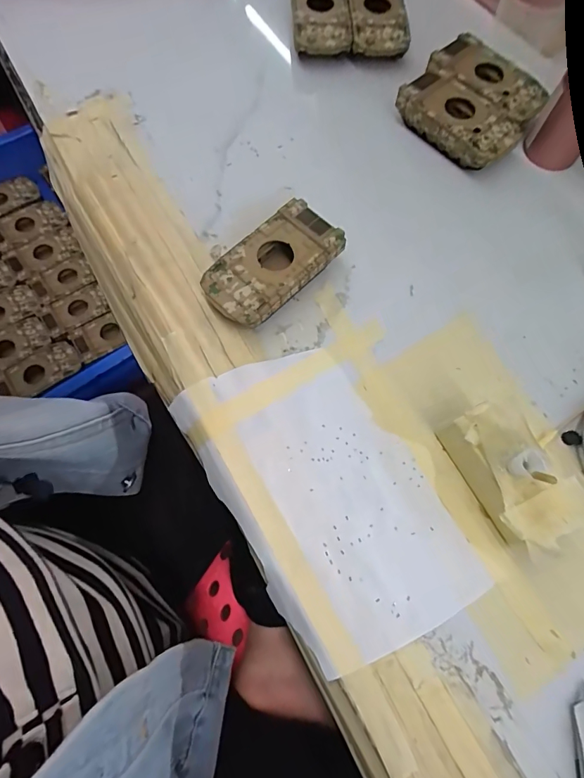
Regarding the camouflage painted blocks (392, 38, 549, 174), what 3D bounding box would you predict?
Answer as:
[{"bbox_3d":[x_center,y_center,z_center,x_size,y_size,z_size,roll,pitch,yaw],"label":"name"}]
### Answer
[{"bbox_3d":[0.149,-0.234,0.347,0.099,0.029,0.100,-43,77,-15],"label":"camouflage painted blocks"}]

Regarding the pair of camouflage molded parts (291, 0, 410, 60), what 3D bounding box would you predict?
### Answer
[{"bbox_3d":[0.051,-0.334,0.376,0.100,0.027,0.085,-1,71,-2],"label":"pair of camouflage molded parts"}]

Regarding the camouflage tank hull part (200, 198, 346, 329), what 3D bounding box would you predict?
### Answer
[{"bbox_3d":[-0.013,-0.082,0.288,0.051,0.025,0.096,43,75,12],"label":"camouflage tank hull part"}]

